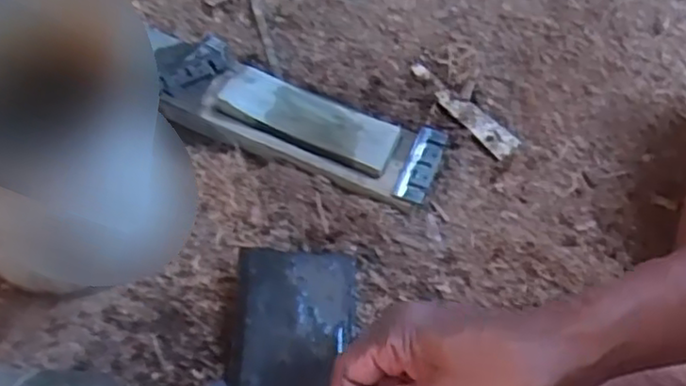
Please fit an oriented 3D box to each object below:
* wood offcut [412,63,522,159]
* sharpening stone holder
[{"bbox_3d":[0.123,-0.089,0.719,0.027,0.011,0.147,-32,62,-16],"label":"wood offcut"},{"bbox_3d":[-0.040,-0.073,0.688,0.287,0.052,0.097,21,61,15],"label":"sharpening stone holder"}]

